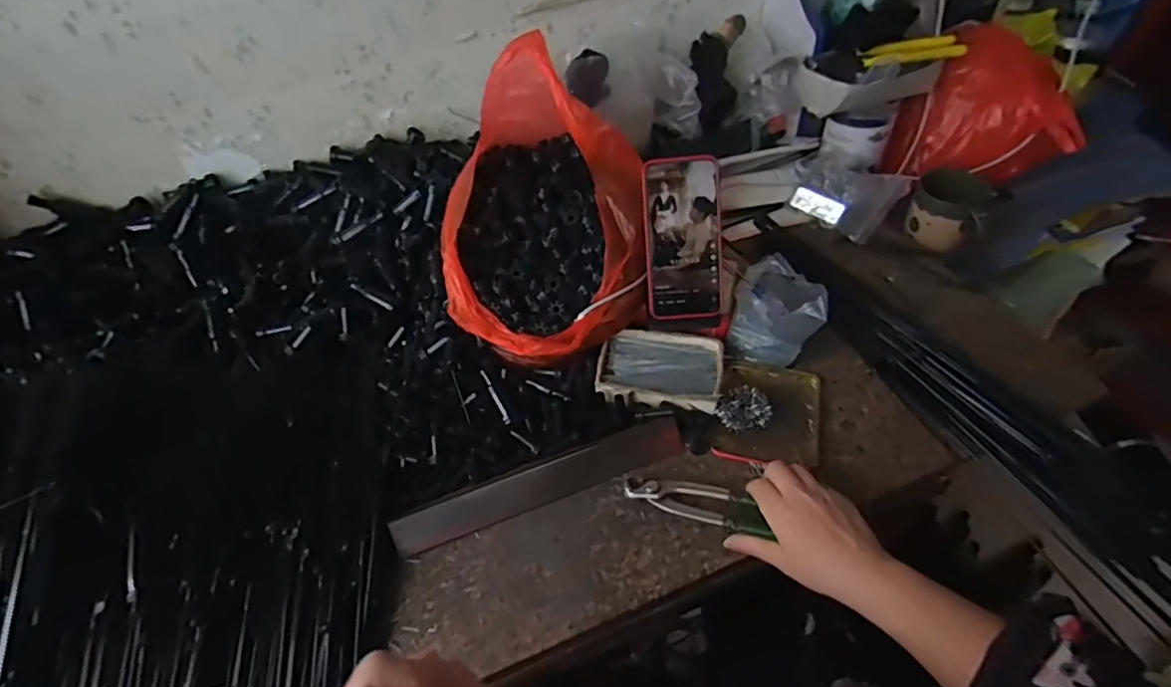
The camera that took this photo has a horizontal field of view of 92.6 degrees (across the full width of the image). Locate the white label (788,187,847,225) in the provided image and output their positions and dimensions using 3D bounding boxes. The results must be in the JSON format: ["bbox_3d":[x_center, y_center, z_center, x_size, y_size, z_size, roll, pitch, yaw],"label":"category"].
[{"bbox_3d":[0.319,-0.191,0.773,0.007,0.029,0.079,-3,35,-42],"label":"white label"}]

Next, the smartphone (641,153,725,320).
[{"bbox_3d":[0.101,-0.108,0.583,0.080,0.163,0.008,-5,12,7],"label":"smartphone"}]

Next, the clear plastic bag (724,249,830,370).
[{"bbox_3d":[0.216,-0.036,0.627,0.094,0.057,0.118,15,52,18],"label":"clear plastic bag"}]

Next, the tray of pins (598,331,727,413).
[{"bbox_3d":[0.080,0.029,0.598,0.127,0.026,0.086,2,49,8],"label":"tray of pins"}]

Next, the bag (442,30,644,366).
[{"bbox_3d":[-0.044,-0.134,0.597,0.207,0.236,0.274,-3,49,4],"label":"bag"}]

